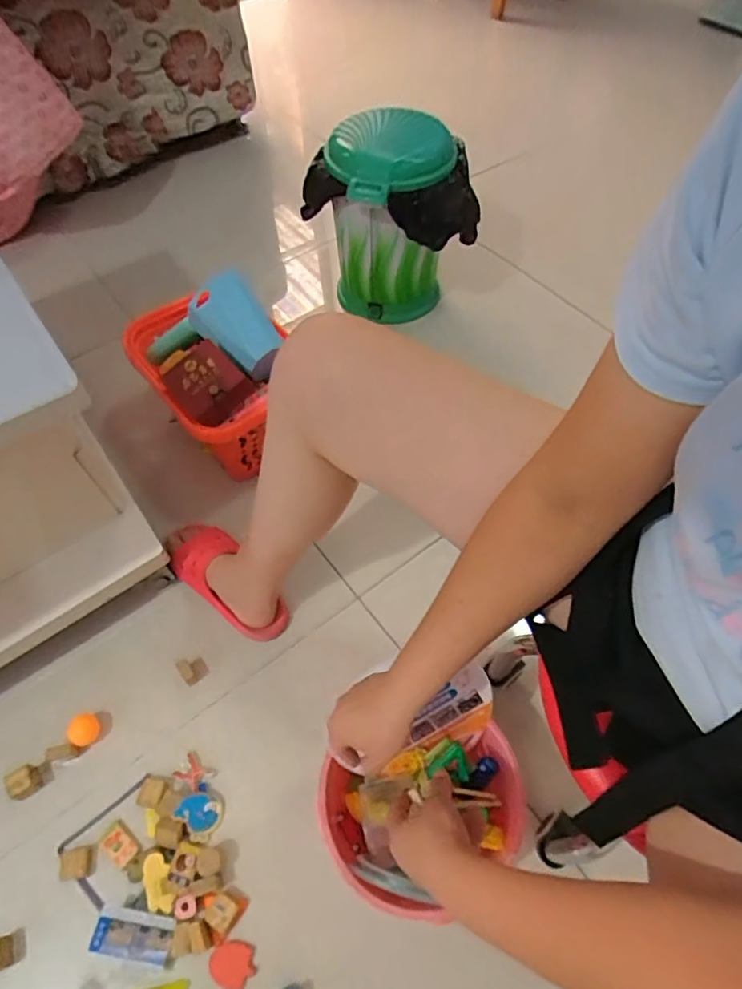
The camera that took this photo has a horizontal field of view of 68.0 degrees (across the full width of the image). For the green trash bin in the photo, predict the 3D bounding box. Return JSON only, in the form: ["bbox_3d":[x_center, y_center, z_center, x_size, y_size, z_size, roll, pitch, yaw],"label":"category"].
[{"bbox_3d":[0.045,-0.572,1.160,0.265,0.359,0.279,-28,59,-14],"label":"green trash bin"}]

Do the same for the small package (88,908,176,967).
[{"bbox_3d":[-0.274,0.512,0.638,0.088,0.029,0.041,6,57,7],"label":"small package"}]

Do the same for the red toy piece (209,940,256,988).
[{"bbox_3d":[-0.158,0.538,0.627,0.048,0.004,0.045,4,55,-5],"label":"red toy piece"}]

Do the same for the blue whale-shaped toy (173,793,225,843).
[{"bbox_3d":[-0.220,0.410,0.705,0.051,0.009,0.051,36,51,4],"label":"blue whale-shaped toy"}]

